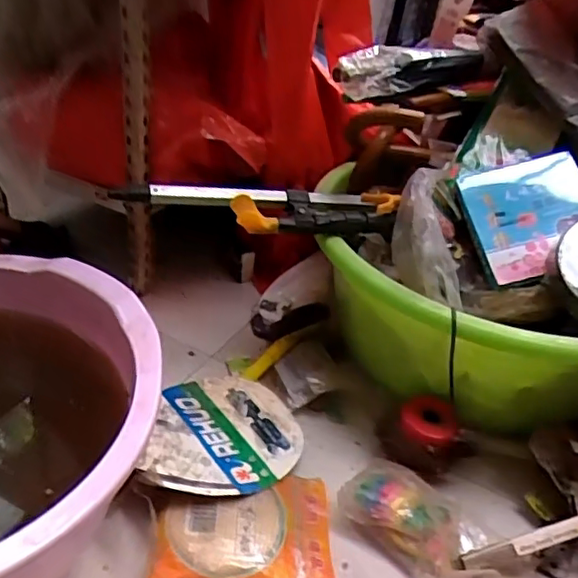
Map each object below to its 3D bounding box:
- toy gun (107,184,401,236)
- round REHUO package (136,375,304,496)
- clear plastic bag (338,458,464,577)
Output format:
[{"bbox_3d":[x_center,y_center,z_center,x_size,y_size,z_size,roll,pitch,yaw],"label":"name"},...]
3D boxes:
[{"bbox_3d":[-0.032,-0.088,0.677,0.304,0.041,0.079,-4,36,-16],"label":"toy gun"},{"bbox_3d":[-0.066,0.157,0.664,0.159,0.010,0.175,16,30,-7],"label":"round REHUO package"},{"bbox_3d":[0.120,0.225,0.611,0.133,0.042,0.091,28,39,27],"label":"clear plastic bag"}]

